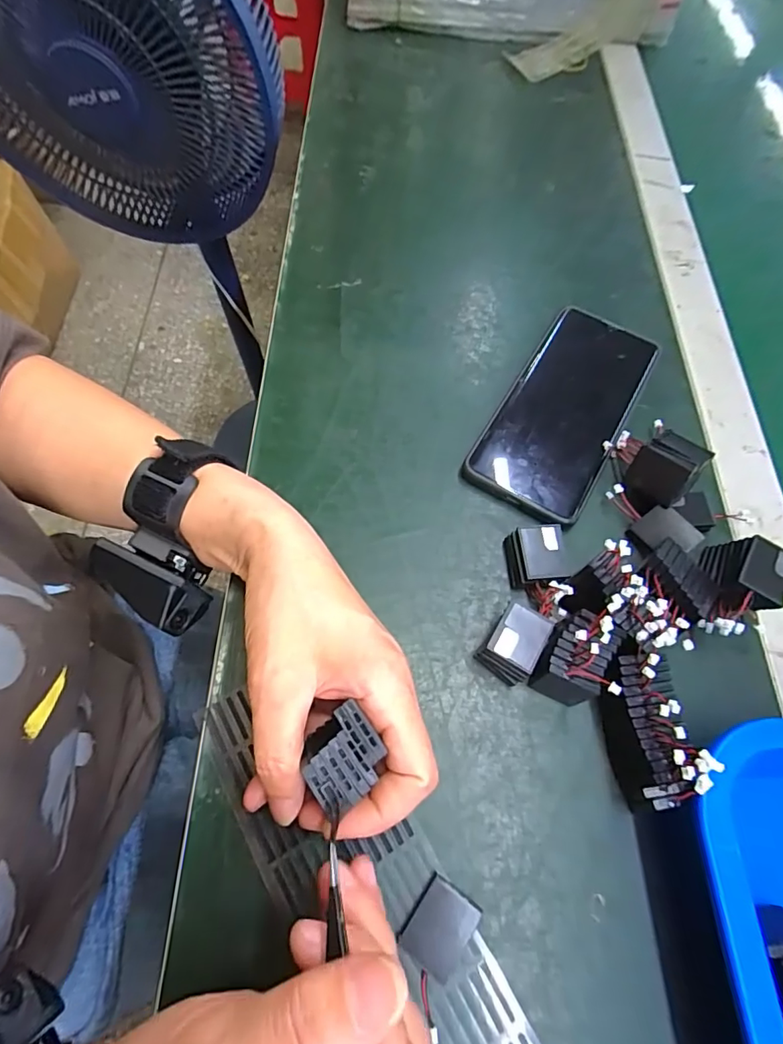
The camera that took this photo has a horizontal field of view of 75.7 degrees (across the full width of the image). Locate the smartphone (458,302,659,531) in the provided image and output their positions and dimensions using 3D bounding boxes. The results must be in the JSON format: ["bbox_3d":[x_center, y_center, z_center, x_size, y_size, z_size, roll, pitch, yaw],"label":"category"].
[{"bbox_3d":[0.116,-0.076,0.335,0.075,0.015,0.162,29,67,10],"label":"smartphone"}]

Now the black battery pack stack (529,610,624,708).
[{"bbox_3d":[0.094,0.070,0.257,0.035,0.036,0.042,30,67,11],"label":"black battery pack stack"}]

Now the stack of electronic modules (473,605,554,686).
[{"bbox_3d":[0.065,0.064,0.266,0.027,0.024,0.035,34,68,12],"label":"stack of electronic modules"}]

